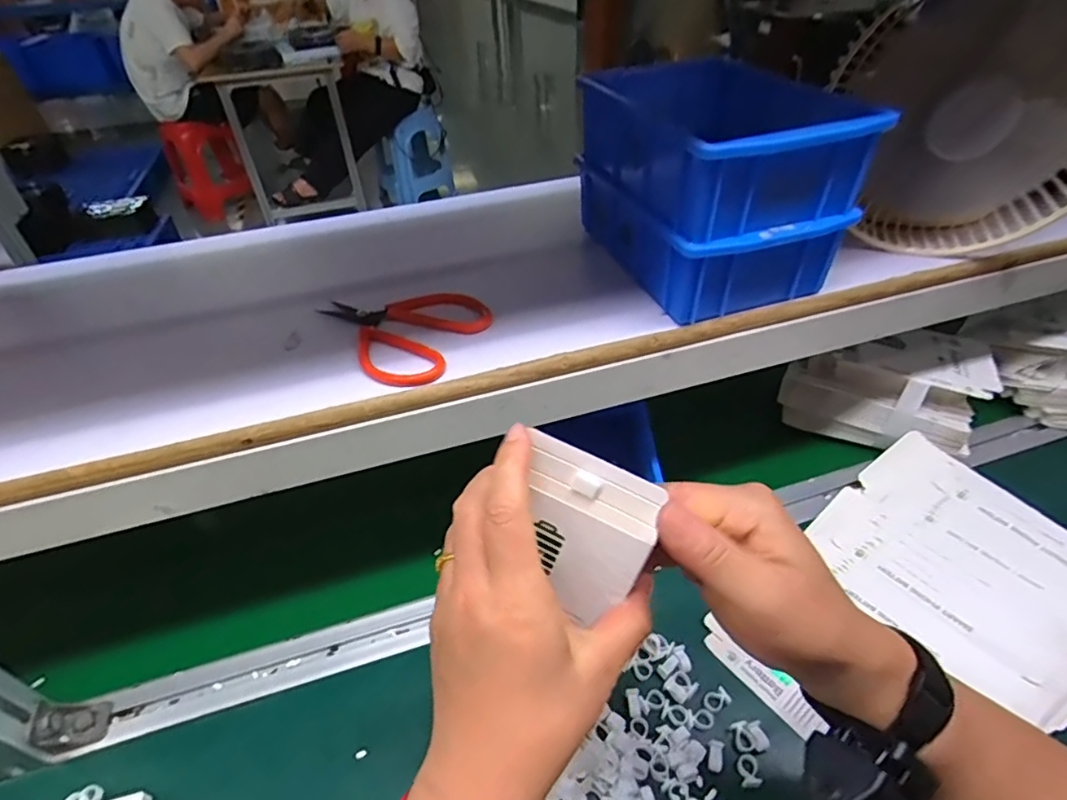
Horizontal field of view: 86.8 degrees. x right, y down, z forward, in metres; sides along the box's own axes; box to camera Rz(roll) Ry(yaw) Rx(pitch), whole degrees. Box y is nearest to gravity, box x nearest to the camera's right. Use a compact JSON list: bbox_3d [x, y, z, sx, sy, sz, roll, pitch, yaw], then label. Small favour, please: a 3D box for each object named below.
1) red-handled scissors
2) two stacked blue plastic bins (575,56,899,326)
[{"bbox_3d":[-0.100,-0.053,0.403,0.118,0.008,0.098,18,45,23],"label":"red-handled scissors"},{"bbox_3d":[0.131,-0.158,0.434,0.138,0.138,0.200,-14,42,-13],"label":"two stacked blue plastic bins"}]

